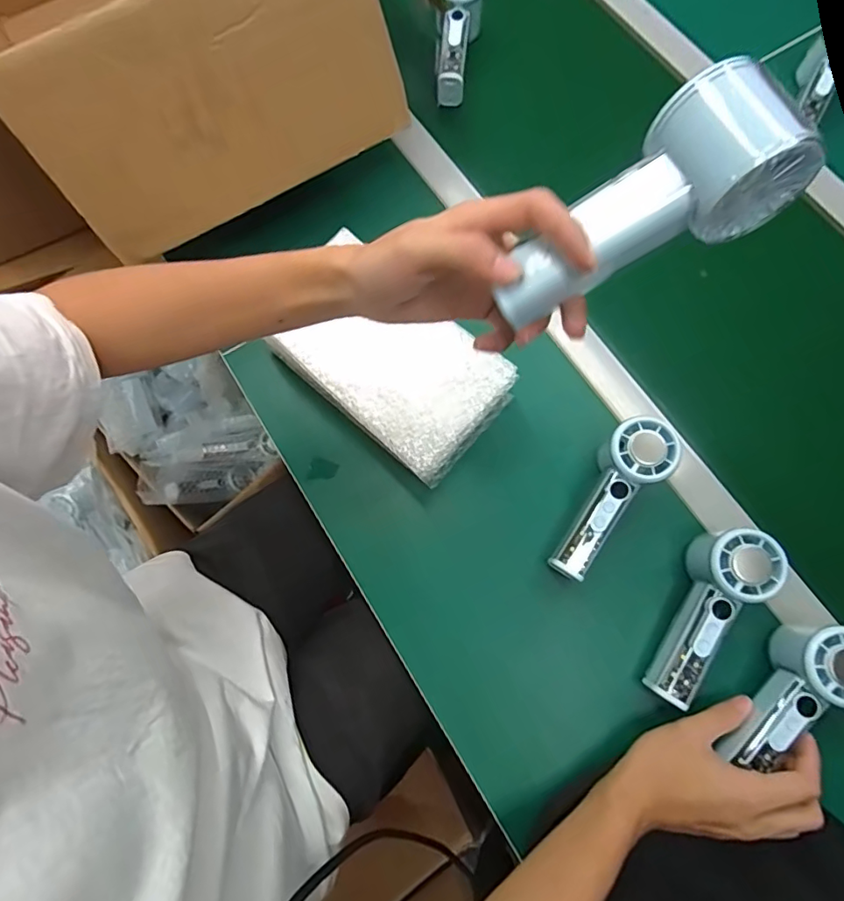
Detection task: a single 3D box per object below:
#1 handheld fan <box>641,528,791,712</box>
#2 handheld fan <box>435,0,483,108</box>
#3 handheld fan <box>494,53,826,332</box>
[{"bbox_3d":[0.235,0.137,0.416,0.052,0.054,0.149,32,77,9],"label":"handheld fan"},{"bbox_3d":[0.041,-0.499,0.606,0.055,0.071,0.158,7,74,3],"label":"handheld fan"},{"bbox_3d":[0.105,-0.118,0.254,0.147,0.051,0.056,-29,74,20],"label":"handheld fan"}]

